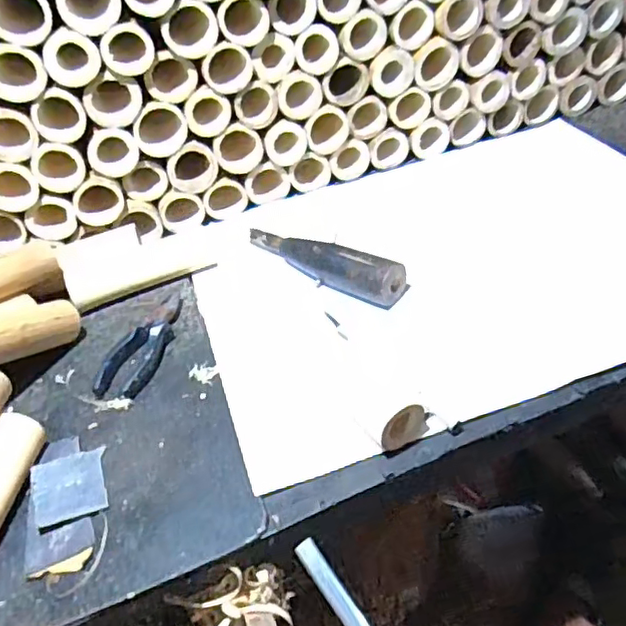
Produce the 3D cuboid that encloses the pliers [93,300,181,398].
[{"bbox_3d":[-0.181,0.032,0.659,0.053,0.014,0.146,16,48,21],"label":"pliers"}]

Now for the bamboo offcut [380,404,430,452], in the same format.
[{"bbox_3d":[0.079,0.099,0.525,0.044,0.035,0.012,-20,18,-9],"label":"bamboo offcut"}]

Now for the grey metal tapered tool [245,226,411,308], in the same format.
[{"bbox_3d":[0.002,-0.067,0.711,0.227,0.050,0.042,24,52,28],"label":"grey metal tapered tool"}]

